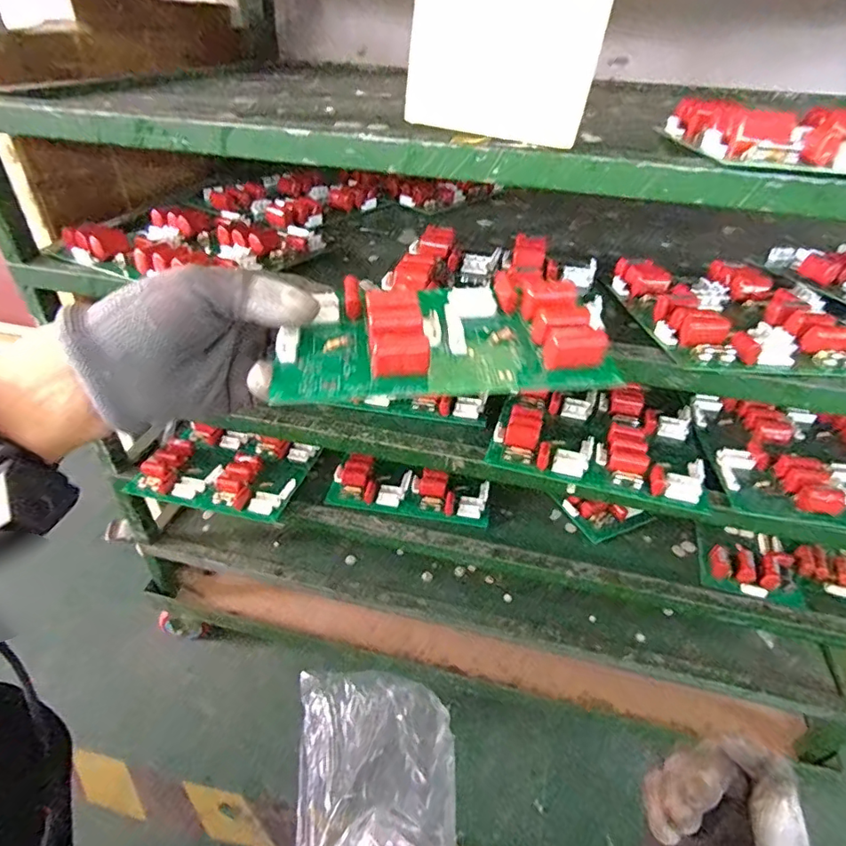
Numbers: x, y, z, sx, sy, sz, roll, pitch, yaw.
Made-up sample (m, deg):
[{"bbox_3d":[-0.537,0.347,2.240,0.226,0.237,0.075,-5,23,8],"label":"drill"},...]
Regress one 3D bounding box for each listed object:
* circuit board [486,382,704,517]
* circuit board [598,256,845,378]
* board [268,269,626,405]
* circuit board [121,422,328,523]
[{"bbox_3d":[0.156,0.009,0.466,0.171,0.030,0.134,12,39,11],"label":"circuit board"},{"bbox_3d":[0.250,-0.085,0.397,0.172,0.030,0.160,-1,39,-6],"label":"circuit board"},{"bbox_3d":[0.008,-0.048,0.273,0.166,0.030,0.079,-3,51,-6],"label":"board"},{"bbox_3d":[-0.220,0.051,0.587,0.170,0.031,0.119,11,39,10],"label":"circuit board"}]

